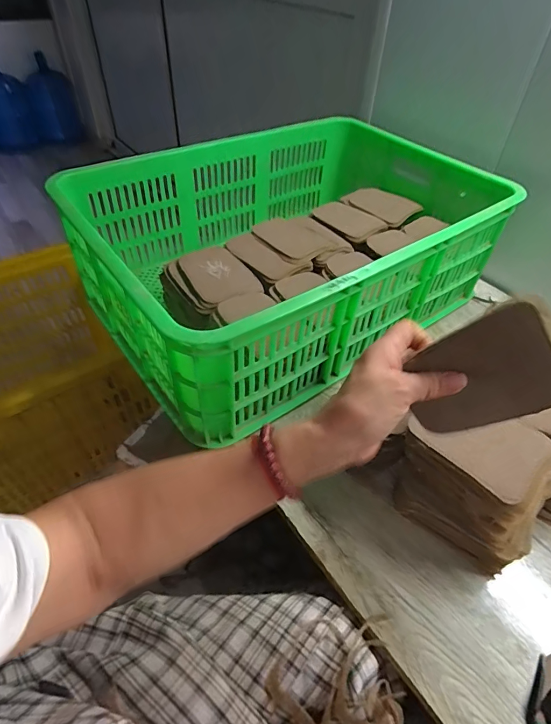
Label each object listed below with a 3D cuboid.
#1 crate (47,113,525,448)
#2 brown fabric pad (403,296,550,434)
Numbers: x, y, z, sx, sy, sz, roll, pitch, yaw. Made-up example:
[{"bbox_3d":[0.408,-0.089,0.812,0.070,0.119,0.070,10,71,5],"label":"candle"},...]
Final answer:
[{"bbox_3d":[0.043,-0.200,0.677,0.644,0.191,0.433,-29,52,-27],"label":"crate"},{"bbox_3d":[0.155,0.011,0.310,0.114,0.085,0.007,-30,16,30],"label":"brown fabric pad"}]

